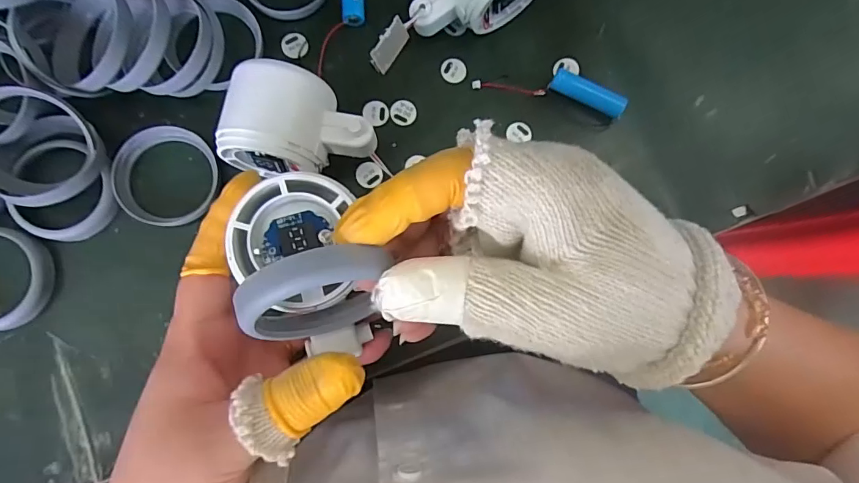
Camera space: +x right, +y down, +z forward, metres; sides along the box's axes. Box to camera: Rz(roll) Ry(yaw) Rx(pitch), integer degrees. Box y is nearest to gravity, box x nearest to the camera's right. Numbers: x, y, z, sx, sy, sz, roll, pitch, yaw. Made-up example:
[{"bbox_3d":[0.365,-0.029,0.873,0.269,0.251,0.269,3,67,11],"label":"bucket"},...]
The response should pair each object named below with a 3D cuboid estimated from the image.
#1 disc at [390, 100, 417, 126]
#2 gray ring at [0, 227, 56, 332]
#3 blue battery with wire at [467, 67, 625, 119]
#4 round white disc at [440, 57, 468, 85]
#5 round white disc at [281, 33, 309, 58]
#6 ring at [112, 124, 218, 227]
[{"bbox_3d":[-0.017,-0.085,0.313,0.017,0.004,0.017,1,83,-6],"label":"disc"},{"bbox_3d":[-0.247,0.020,0.268,0.060,0.011,0.056,1,83,-6],"label":"gray ring"},{"bbox_3d":[0.079,-0.101,0.316,0.098,0.016,0.020,12,82,9],"label":"blue battery with wire"},{"bbox_3d":[0.016,-0.114,0.321,0.017,0.004,0.017,1,83,-6],"label":"round white disc"},{"bbox_3d":[-0.088,-0.128,0.313,0.016,0.004,0.017,1,83,-6],"label":"round white disc"},{"bbox_3d":[-0.158,-0.040,0.289,0.057,0.010,0.062,1,83,-6],"label":"ring"}]

